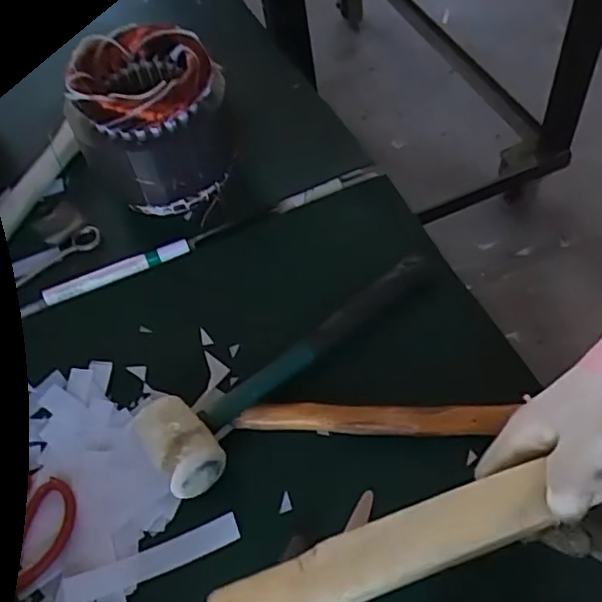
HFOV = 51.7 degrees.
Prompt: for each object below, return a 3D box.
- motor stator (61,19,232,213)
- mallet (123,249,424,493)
[{"bbox_3d":[-0.136,-0.169,0.595,0.127,0.134,0.131,-6,57,1],"label":"motor stator"},{"bbox_3d":[-0.012,0.036,0.505,0.073,0.045,0.274,38,68,25],"label":"mallet"}]

